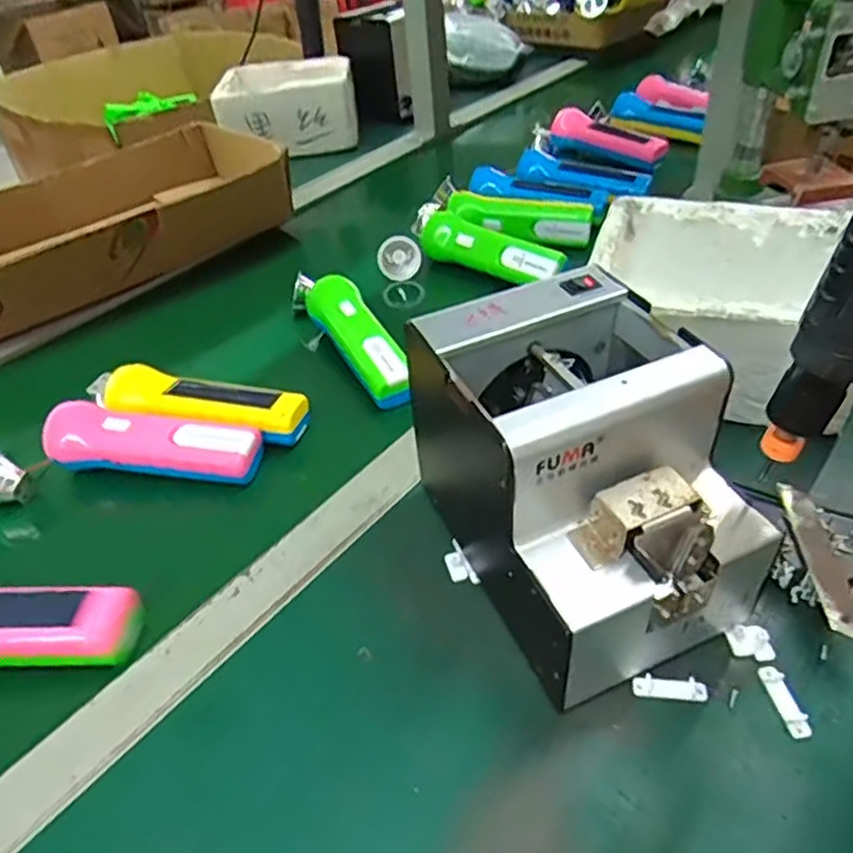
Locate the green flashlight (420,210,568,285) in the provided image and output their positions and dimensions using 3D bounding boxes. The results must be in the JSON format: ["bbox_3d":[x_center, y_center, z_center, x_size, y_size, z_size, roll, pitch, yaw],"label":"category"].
[{"bbox_3d":[0.068,-0.182,0.698,0.158,0.044,0.037,25,9,28],"label":"green flashlight"}]

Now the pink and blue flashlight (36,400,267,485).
[{"bbox_3d":[-0.208,0.013,0.511,0.165,0.035,0.044,1,42,10],"label":"pink and blue flashlight"}]

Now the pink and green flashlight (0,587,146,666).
[{"bbox_3d":[-0.256,0.116,0.394,0.164,0.034,0.046,-4,41,4],"label":"pink and green flashlight"}]

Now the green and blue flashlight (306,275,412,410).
[{"bbox_3d":[-0.058,-0.079,0.595,0.045,0.035,0.166,-22,43,-17],"label":"green and blue flashlight"}]

